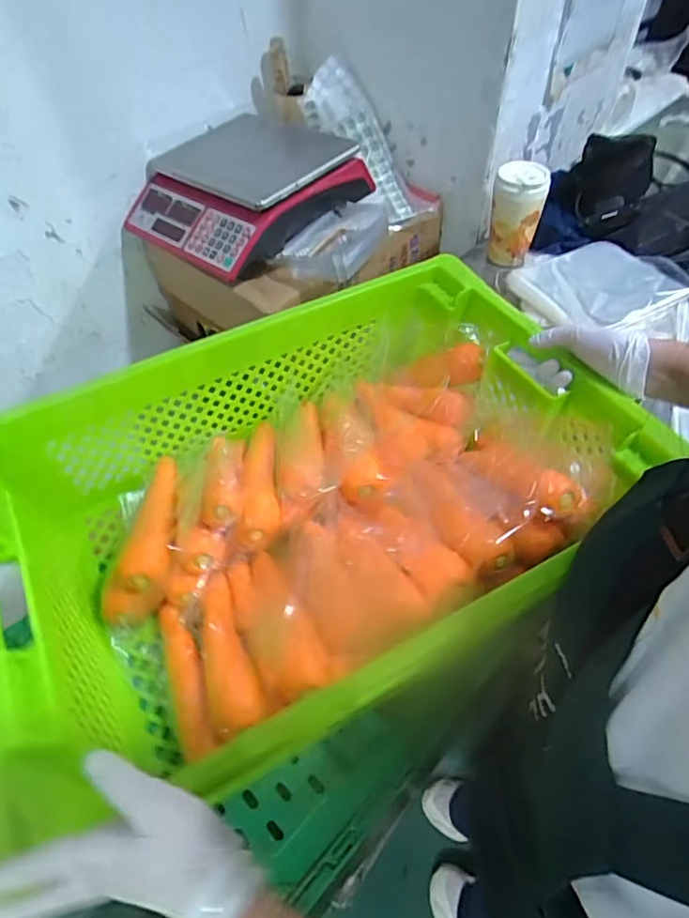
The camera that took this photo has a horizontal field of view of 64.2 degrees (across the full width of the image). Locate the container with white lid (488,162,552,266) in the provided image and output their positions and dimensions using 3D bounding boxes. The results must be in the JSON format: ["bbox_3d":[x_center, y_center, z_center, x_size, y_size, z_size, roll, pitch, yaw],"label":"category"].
[{"bbox_3d":[0.308,-0.441,0.985,0.089,0.152,0.087,12,53,12],"label":"container with white lid"}]

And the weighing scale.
[{"bbox_3d":[-0.174,-0.466,0.930,0.324,0.092,0.324,33,60,25],"label":"weighing scale"}]

